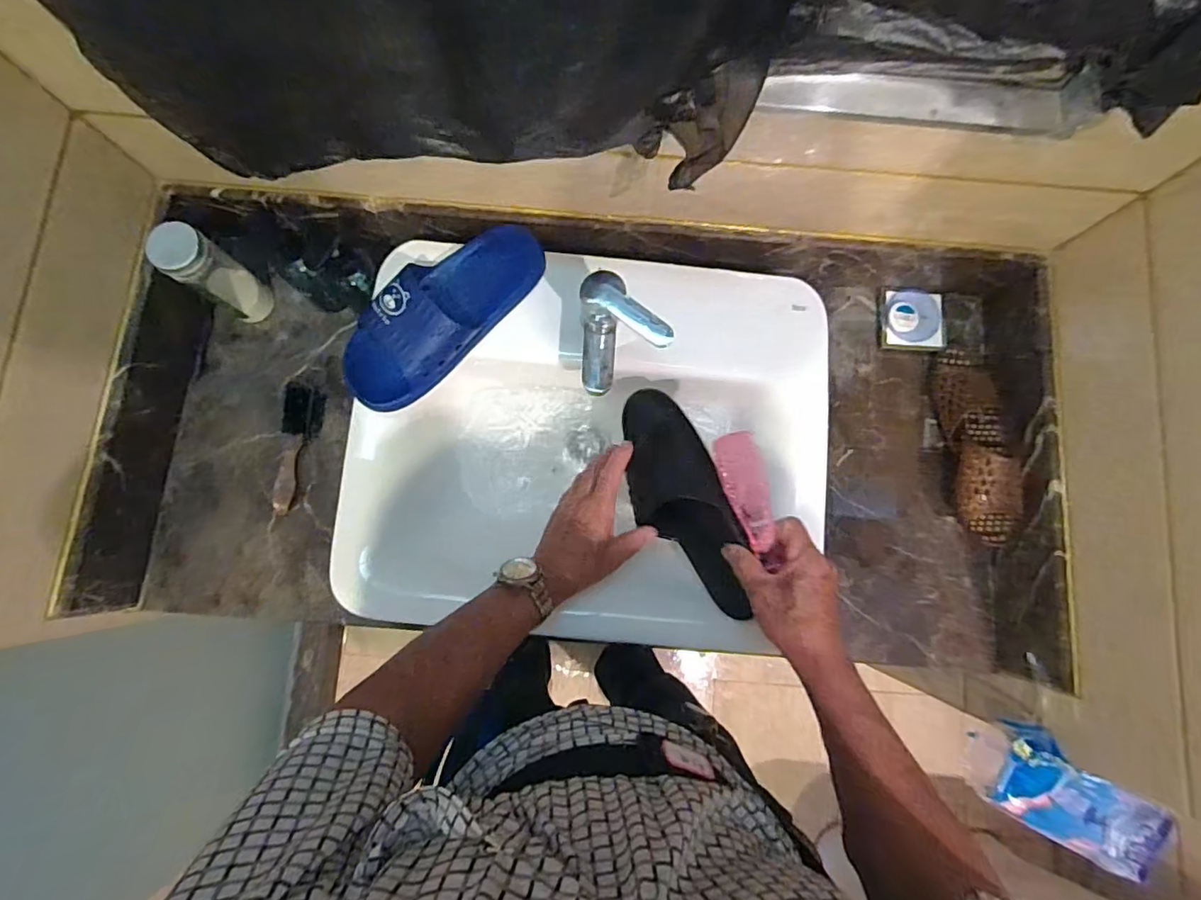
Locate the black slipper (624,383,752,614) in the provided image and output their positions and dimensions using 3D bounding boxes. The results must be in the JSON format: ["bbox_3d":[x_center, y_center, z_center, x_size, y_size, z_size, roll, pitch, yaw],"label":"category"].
[{"bbox_3d":[0.103,0.052,0.628,0.104,0.070,0.253,-42,72,23],"label":"black slipper"}]

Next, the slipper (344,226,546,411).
[{"bbox_3d":[-0.173,-0.155,0.622,0.264,0.066,0.101,-43,84,-8],"label":"slipper"}]

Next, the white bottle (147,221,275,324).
[{"bbox_3d":[-0.472,-0.214,0.683,0.057,0.159,0.057,0,80,-2],"label":"white bottle"}]

